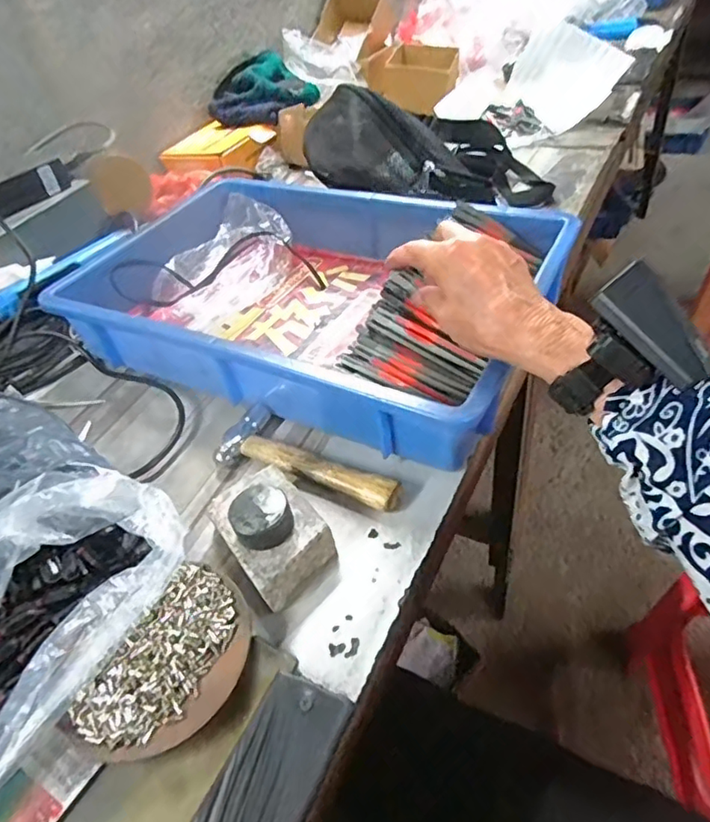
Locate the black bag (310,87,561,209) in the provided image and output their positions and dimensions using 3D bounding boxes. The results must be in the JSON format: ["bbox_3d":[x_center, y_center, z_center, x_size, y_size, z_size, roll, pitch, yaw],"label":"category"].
[{"bbox_3d":[0.093,-0.344,0.750,0.312,0.097,0.163,9,48,-6],"label":"black bag"}]

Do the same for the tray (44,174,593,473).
[{"bbox_3d":[-0.041,-0.117,0.547,0.414,0.097,0.276,15,49,25],"label":"tray"}]

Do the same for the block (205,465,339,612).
[{"bbox_3d":[-0.058,0.075,0.380,0.063,0.050,0.085,-31,46,-20],"label":"block"}]

